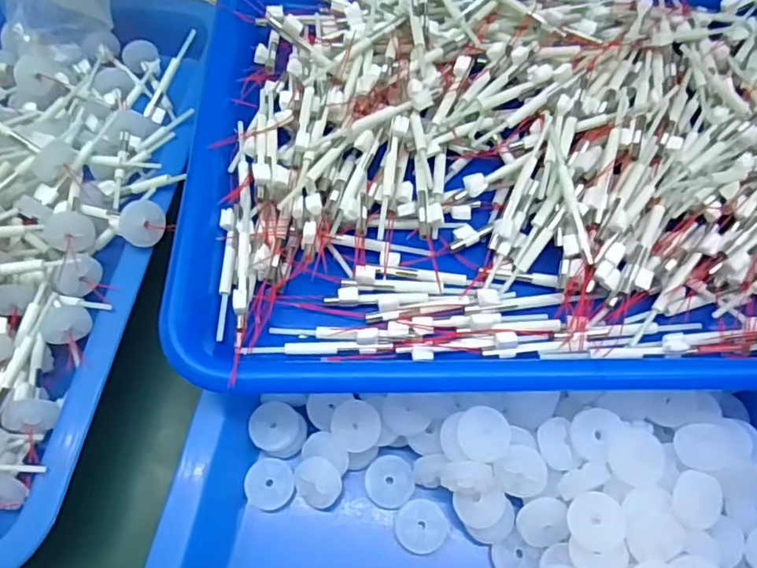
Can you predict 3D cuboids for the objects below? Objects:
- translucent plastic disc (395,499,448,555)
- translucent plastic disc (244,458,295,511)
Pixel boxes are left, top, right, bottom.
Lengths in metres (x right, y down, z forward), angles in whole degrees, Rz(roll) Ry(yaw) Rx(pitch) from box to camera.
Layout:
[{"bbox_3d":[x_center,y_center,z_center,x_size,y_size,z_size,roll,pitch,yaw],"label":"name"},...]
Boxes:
[{"bbox_3d":[0.018,0.101,0.243,0.021,0.004,0.021,0,63,1],"label":"translucent plastic disc"},{"bbox_3d":[-0.047,0.087,0.252,0.020,0.006,0.020,0,63,1],"label":"translucent plastic disc"}]

